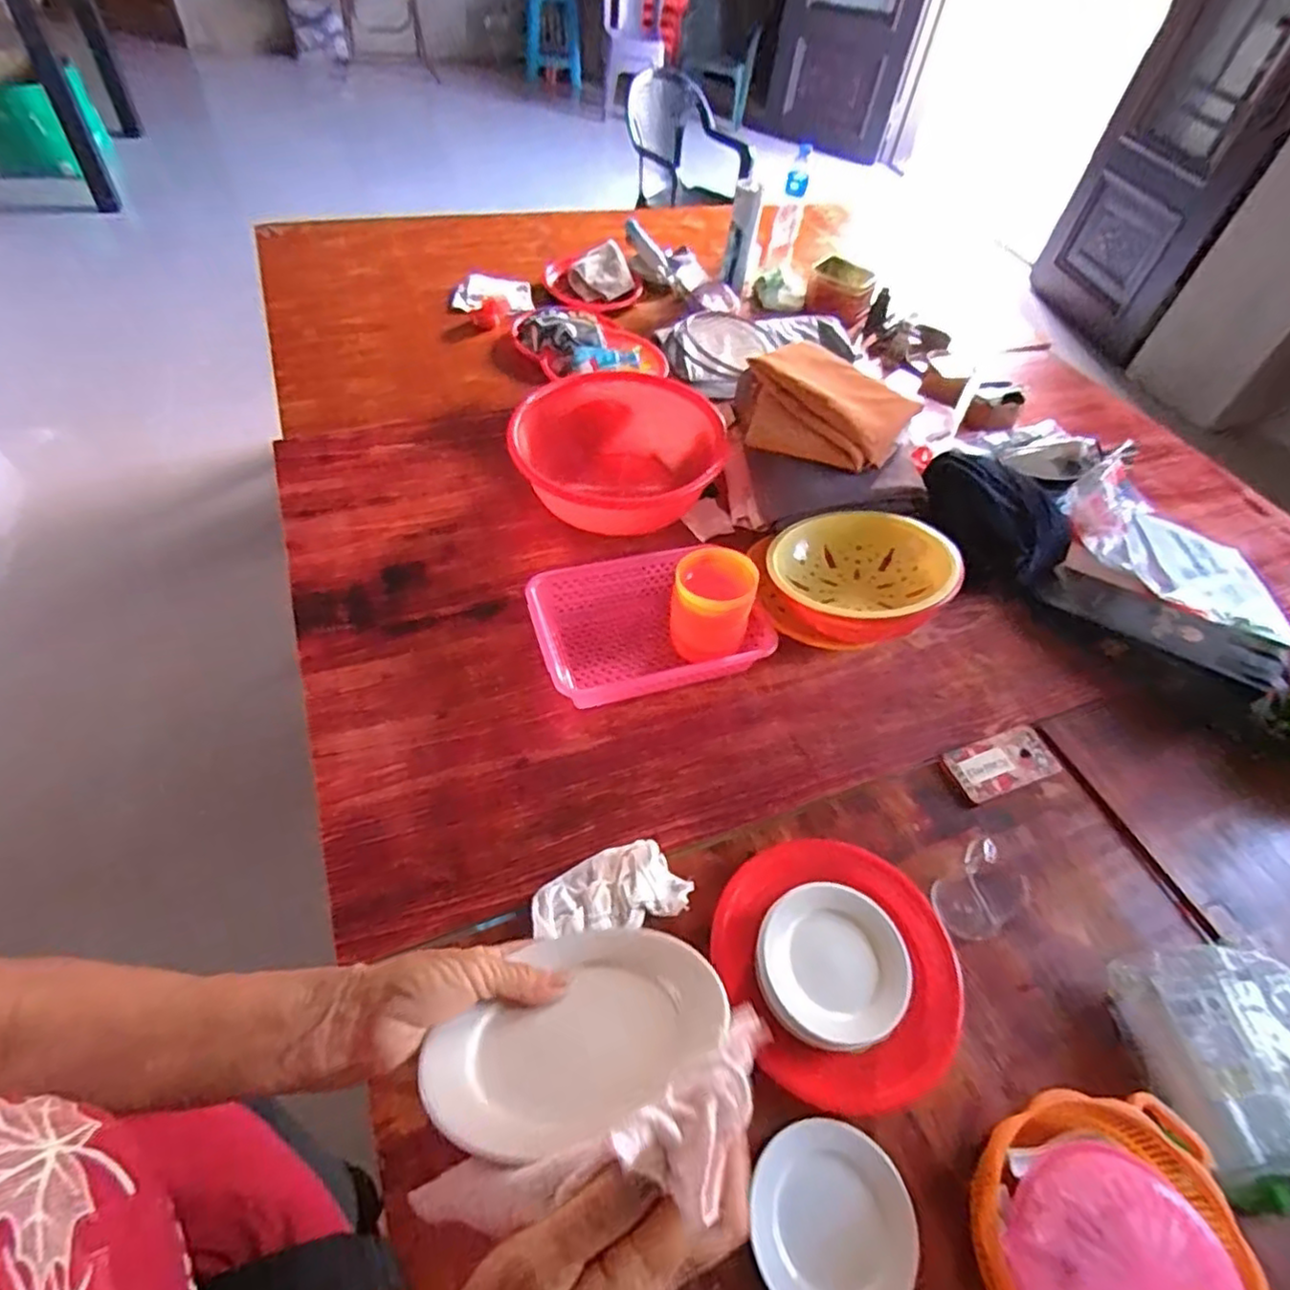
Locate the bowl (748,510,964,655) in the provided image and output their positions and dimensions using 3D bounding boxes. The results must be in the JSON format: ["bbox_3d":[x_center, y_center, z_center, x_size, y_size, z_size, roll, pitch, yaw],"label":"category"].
[{"bbox_3d":[0.292,-0.099,1.009,0.279,0.140,0.232,22,52,11],"label":"bowl"}]

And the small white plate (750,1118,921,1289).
[{"bbox_3d":[0.160,0.489,0.578,0.138,0.031,0.139,-12,51,-13],"label":"small white plate"}]

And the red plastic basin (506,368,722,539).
[{"bbox_3d":[-0.041,-0.317,1.155,0.334,0.134,0.329,4,52,-5],"label":"red plastic basin"}]

